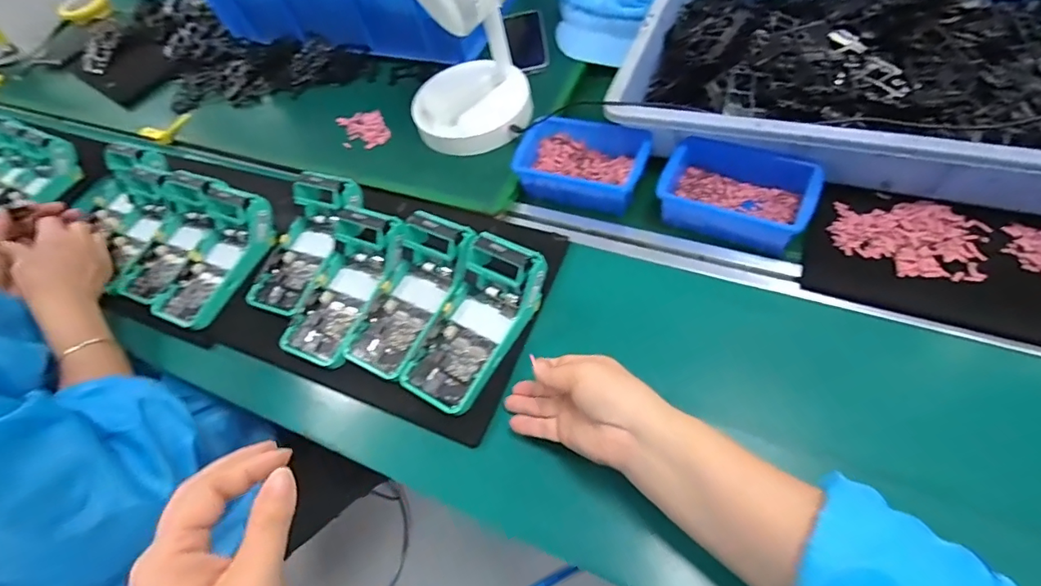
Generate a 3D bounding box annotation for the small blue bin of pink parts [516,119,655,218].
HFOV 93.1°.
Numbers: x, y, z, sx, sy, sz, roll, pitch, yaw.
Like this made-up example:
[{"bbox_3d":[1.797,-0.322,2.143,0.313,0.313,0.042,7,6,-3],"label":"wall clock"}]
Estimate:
[{"bbox_3d":[0.071,-0.156,0.603,0.148,0.057,0.106,17,62,9],"label":"small blue bin of pink parts"}]

